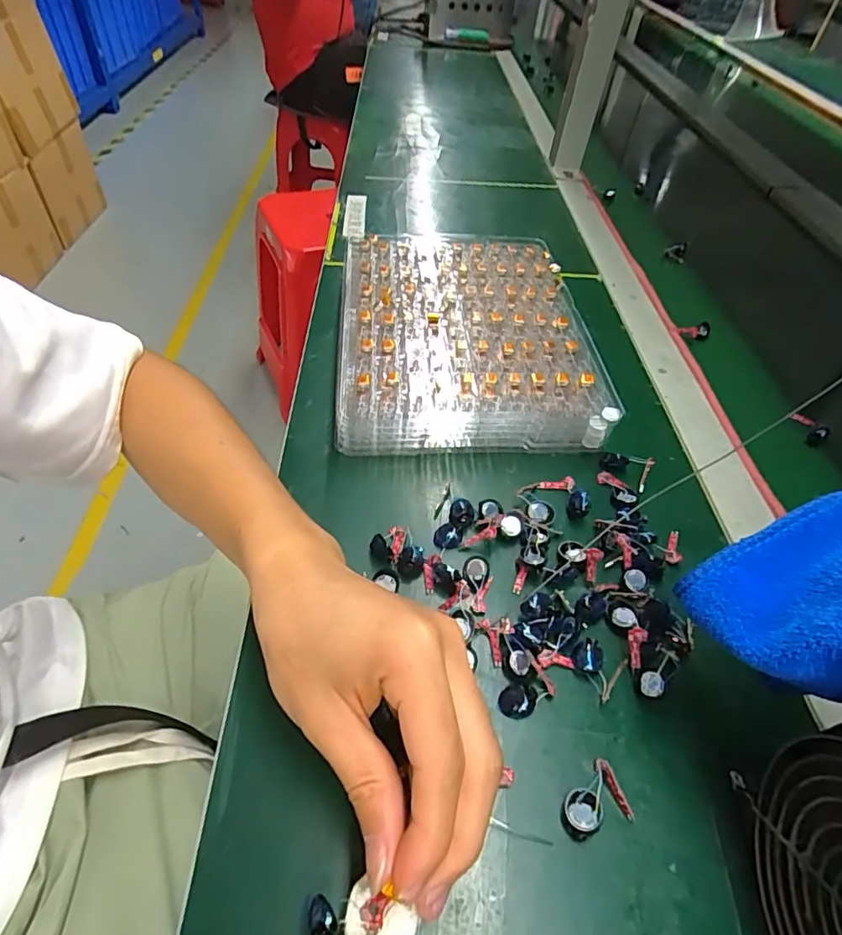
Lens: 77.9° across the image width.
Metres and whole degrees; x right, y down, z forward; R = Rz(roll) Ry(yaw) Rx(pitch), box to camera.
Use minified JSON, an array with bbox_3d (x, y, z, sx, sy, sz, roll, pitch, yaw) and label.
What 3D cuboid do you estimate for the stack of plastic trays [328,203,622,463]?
[{"bbox_3d":[0.032,-0.125,0.454,0.196,0.045,0.282,0,49,-5],"label":"stack of plastic trays"}]

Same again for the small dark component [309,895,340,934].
[{"bbox_3d":[-0.035,0.164,0.187,0.010,0.007,0.016,-9,50,-13],"label":"small dark component"}]

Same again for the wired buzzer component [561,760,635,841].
[{"bbox_3d":[0.077,0.151,0.236,0.030,0.006,0.024,-16,52,-18],"label":"wired buzzer component"}]

